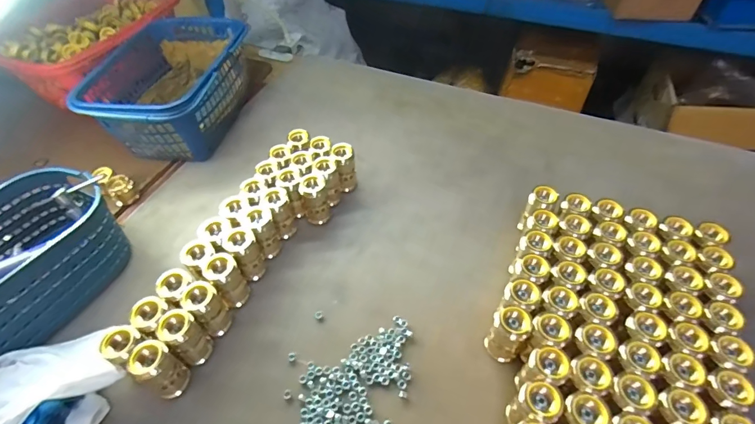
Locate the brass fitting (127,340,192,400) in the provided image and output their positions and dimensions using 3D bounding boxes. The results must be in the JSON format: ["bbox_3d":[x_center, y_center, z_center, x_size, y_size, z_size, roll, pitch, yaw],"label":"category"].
[{"bbox_3d":[-0.199,0.146,0.367,0.030,0.059,0.033,0,50,0],"label":"brass fitting"}]

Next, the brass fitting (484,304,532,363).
[{"bbox_3d":[0.122,0.117,0.378,0.031,0.061,0.030,0,50,0],"label":"brass fitting"}]

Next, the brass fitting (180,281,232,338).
[{"bbox_3d":[-0.171,0.099,0.408,0.030,0.062,0.030,36,59,27],"label":"brass fitting"}]

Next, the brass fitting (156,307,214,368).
[{"bbox_3d":[-0.185,0.122,0.389,0.029,0.061,0.031,31,57,24],"label":"brass fitting"}]

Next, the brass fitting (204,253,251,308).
[{"bbox_3d":[-0.160,0.074,0.429,0.030,0.064,0.031,-34,58,-25],"label":"brass fitting"}]

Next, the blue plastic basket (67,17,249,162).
[{"bbox_3d":[-0.301,-0.193,0.618,0.180,0.110,0.263,10,51,9],"label":"blue plastic basket"}]

